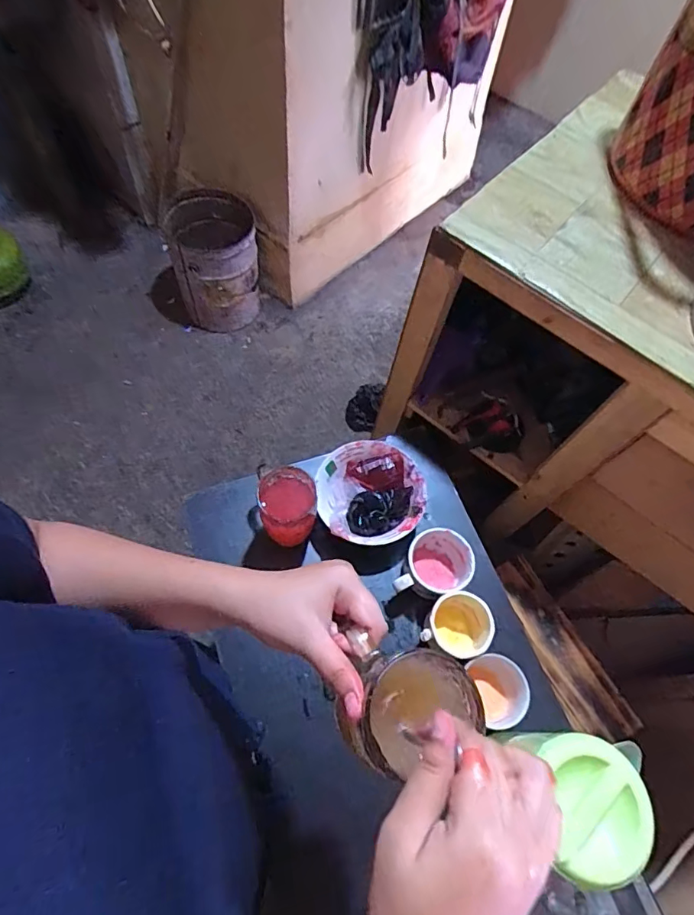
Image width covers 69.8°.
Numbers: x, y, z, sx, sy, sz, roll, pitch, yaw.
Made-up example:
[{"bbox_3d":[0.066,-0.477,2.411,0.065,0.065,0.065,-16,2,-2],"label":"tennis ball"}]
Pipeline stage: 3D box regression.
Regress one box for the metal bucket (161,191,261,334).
[{"bbox_3d":[-0.418,-0.629,1.590,0.268,0.313,0.287,-16,64,-11],"label":"metal bucket"}]

